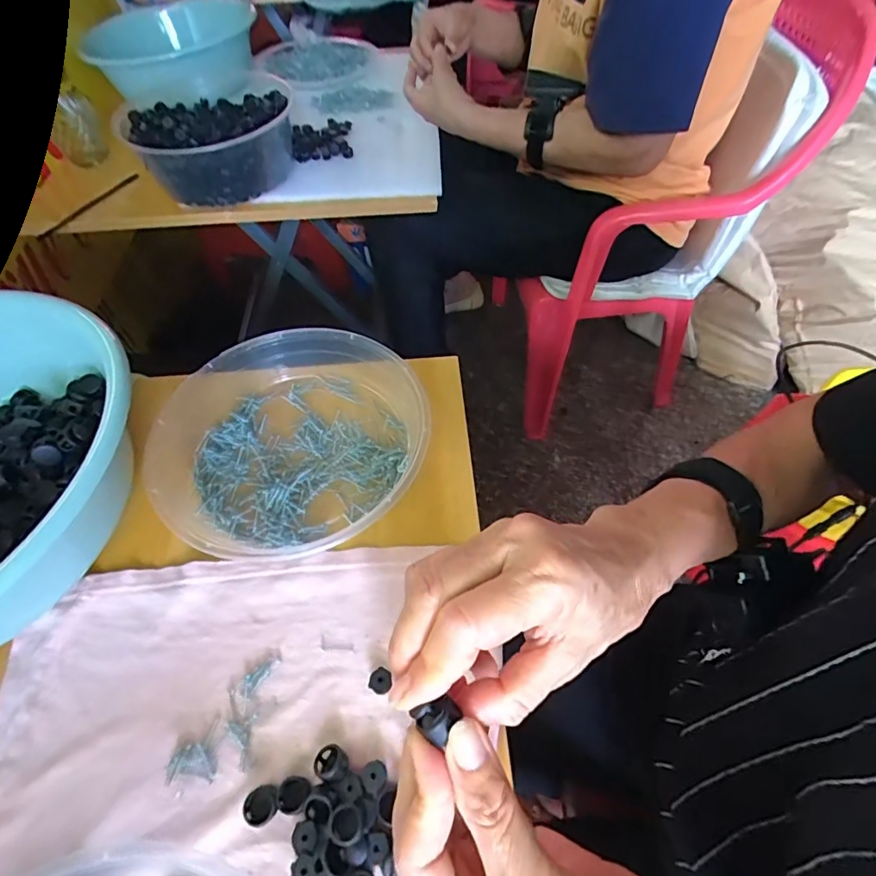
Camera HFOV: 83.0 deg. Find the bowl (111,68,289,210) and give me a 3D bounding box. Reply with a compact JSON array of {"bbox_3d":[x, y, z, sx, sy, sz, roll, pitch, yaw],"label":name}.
[{"bbox_3d":[-0.315,-0.415,0.692,0.210,0.086,0.196,-12,55,-6],"label":"bowl"}]

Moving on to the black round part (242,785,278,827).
[{"bbox_3d":[-0.095,0.197,0.266,0.017,0.007,0.016,0,55,0],"label":"black round part"}]

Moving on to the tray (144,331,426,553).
[{"bbox_3d":[-0.112,-0.005,0.390,0.199,0.039,0.183,0,55,0],"label":"tray"}]

